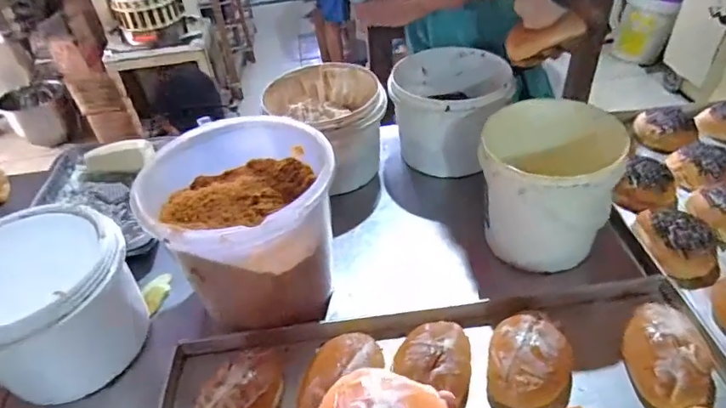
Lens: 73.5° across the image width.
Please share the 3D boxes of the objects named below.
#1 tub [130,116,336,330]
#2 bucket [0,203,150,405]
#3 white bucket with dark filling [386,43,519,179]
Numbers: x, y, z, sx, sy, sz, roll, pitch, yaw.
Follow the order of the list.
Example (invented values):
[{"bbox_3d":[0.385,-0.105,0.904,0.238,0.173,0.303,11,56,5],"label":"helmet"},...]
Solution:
[{"bbox_3d":[-0.148,0.036,0.678,0.230,0.221,0.232,-4,40,4],"label":"tub"},{"bbox_3d":[-0.420,0.132,0.647,0.198,0.166,0.215,-4,40,4],"label":"bucket"},{"bbox_3d":[0.167,-0.174,0.941,0.217,0.161,0.208,-4,40,4],"label":"white bucket with dark filling"}]

